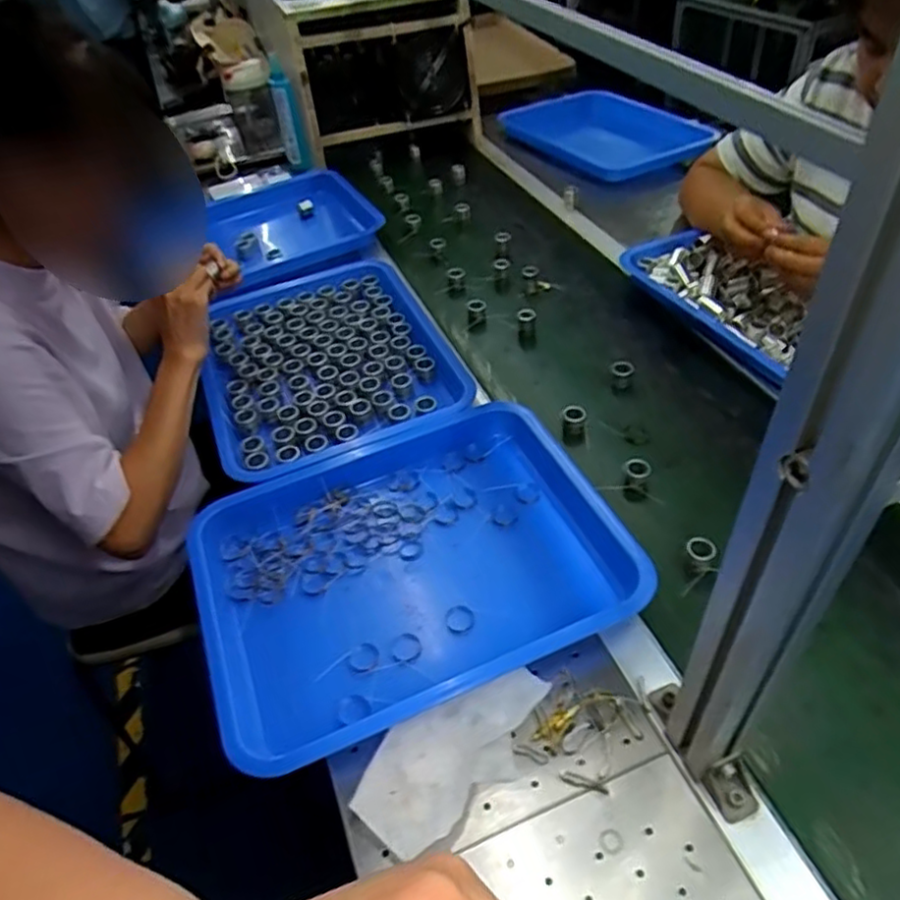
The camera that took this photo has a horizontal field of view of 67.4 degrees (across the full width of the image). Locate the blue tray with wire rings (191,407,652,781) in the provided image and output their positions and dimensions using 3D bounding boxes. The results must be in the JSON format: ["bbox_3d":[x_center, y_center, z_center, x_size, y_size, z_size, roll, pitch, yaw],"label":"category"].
[{"bbox_3d":[-0.040,0.104,0.632,0.380,0.039,0.282,-20,46,-13],"label":"blue tray with wire rings"}]

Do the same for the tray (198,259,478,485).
[{"bbox_3d":[-0.159,-0.117,0.867,0.296,0.039,0.377,-17,45,-11],"label":"tray"}]

